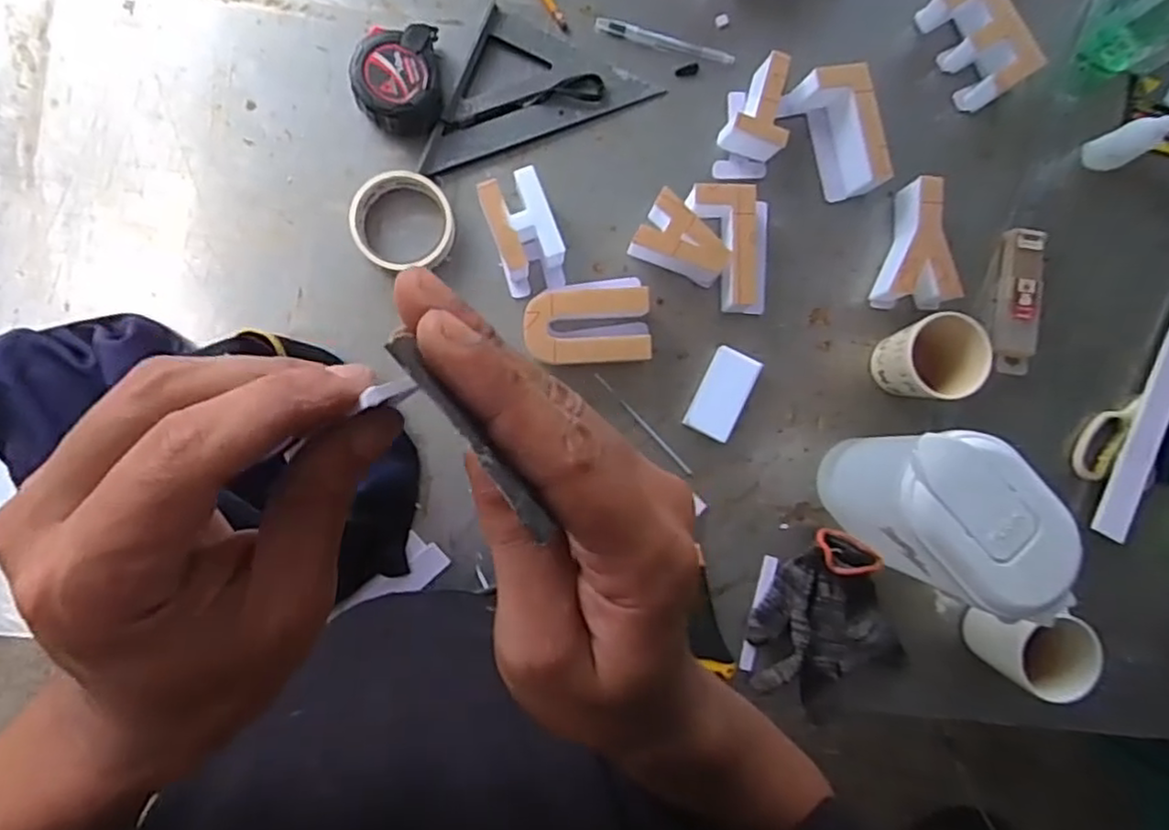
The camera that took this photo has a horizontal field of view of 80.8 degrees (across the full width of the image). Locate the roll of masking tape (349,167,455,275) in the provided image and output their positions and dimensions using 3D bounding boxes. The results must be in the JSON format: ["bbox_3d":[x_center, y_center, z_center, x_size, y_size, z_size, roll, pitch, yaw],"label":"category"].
[{"bbox_3d":[-0.167,-0.176,0.627,0.094,0.023,0.088,0,86,-5],"label":"roll of masking tape"}]

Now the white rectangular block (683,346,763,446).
[{"bbox_3d":[0.131,-0.020,0.649,0.043,0.023,0.084,26,84,-3],"label":"white rectangular block"}]

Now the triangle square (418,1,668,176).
[{"bbox_3d":[-0.044,-0.276,0.651,0.168,0.012,0.169,24,84,-3],"label":"triangle square"}]

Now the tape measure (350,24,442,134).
[{"bbox_3d":[-0.170,-0.303,0.629,0.080,0.041,0.091,-10,88,-5],"label":"tape measure"}]

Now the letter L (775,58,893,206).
[{"bbox_3d":[0.241,-0.268,0.657,0.073,0.049,0.120,-16,88,-5],"label":"letter L"}]

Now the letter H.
[{"bbox_3d":[-0.055,-0.166,0.632,0.058,0.047,0.101,-18,89,-5],"label":"letter H"}]

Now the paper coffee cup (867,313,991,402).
[{"bbox_3d":[0.312,-0.049,0.638,0.071,0.107,0.071,0,86,-5],"label":"paper coffee cup"}]

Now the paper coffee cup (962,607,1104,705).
[{"bbox_3d":[0.400,0.207,0.625,0.078,0.085,0.073,21,89,-3],"label":"paper coffee cup"}]

